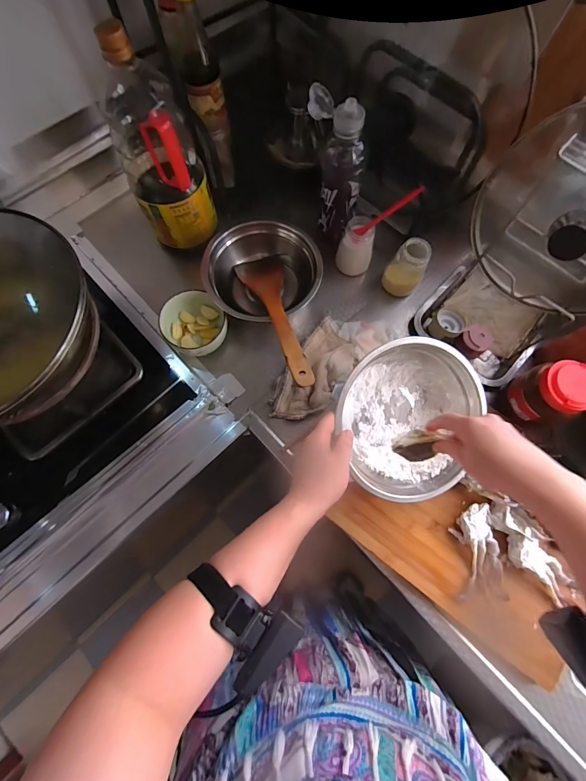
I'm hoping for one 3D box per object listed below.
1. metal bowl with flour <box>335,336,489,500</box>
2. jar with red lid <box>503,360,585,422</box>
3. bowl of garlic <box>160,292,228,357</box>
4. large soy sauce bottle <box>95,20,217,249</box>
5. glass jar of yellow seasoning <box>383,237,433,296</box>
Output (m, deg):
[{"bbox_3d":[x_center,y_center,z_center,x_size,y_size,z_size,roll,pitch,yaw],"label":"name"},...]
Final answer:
[{"bbox_3d":[0.153,0.039,0.482,0.216,0.085,0.216,-1,94,-12],"label":"metal bowl with flour"},{"bbox_3d":[0.368,0.002,0.483,0.074,0.091,0.076,0,74,-1],"label":"jar with red lid"},{"bbox_3d":[-0.161,-0.103,0.561,0.098,0.056,0.104,0,74,-1],"label":"bowl of garlic"},{"bbox_3d":[-0.194,-0.344,0.500,0.117,0.263,0.100,-27,76,-9],"label":"large soy sauce bottle"},{"bbox_3d":[0.196,-0.204,0.586,0.051,0.111,0.051,0,74,-1],"label":"glass jar of yellow seasoning"}]

